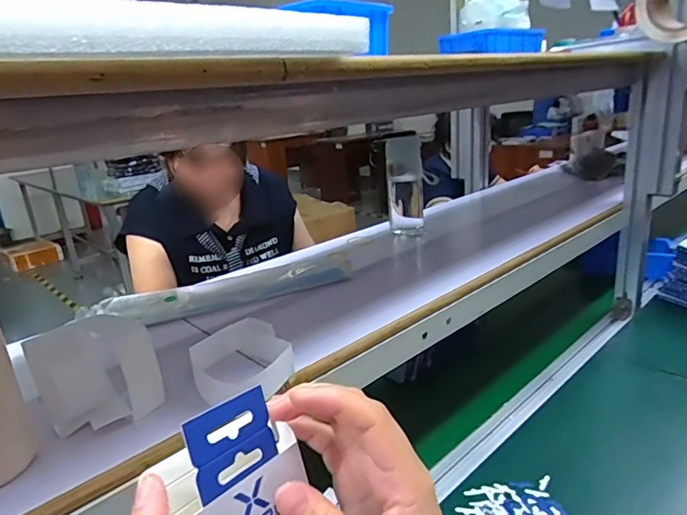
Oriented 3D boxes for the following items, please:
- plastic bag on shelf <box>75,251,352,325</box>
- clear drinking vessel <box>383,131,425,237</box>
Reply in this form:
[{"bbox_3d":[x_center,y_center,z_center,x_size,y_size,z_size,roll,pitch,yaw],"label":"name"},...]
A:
[{"bbox_3d":[-0.148,0.042,0.628,0.325,0.029,0.078,-13,20,-24],"label":"plastic bag on shelf"},{"bbox_3d":[0.104,-0.123,0.840,0.061,0.171,0.055,-2,18,8],"label":"clear drinking vessel"}]

